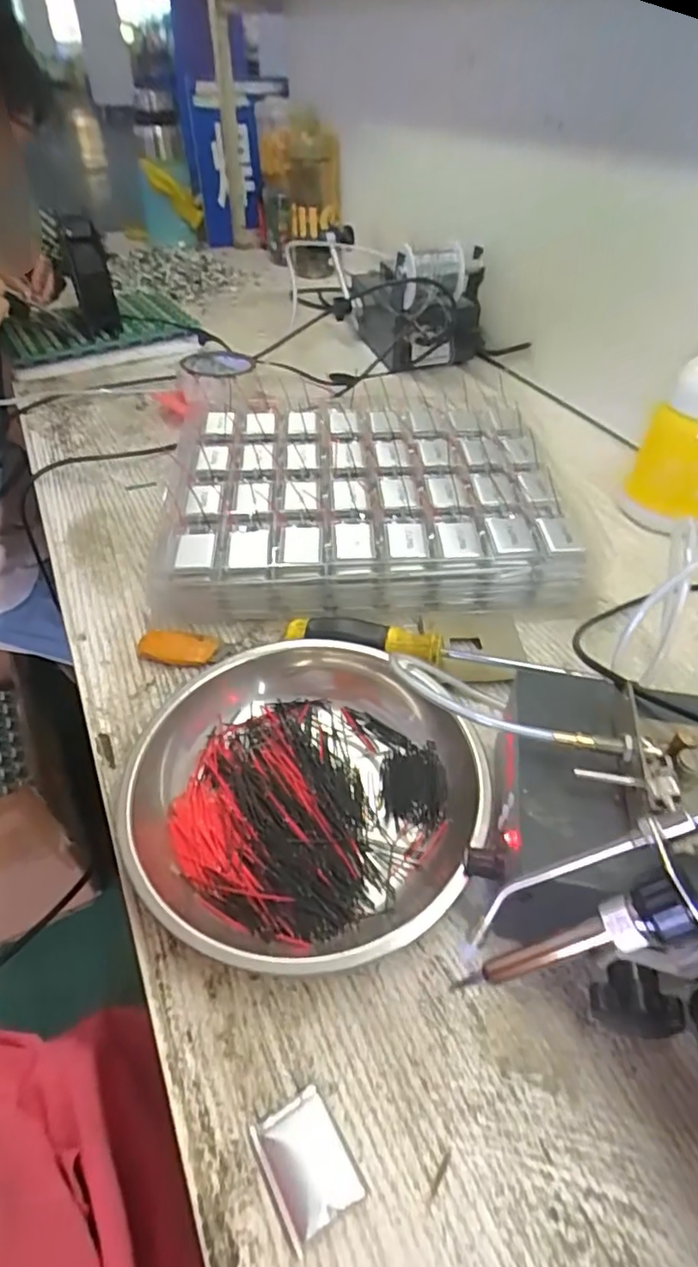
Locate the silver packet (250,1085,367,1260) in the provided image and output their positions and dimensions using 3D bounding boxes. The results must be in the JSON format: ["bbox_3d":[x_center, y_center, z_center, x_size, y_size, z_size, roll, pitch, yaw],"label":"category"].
[{"bbox_3d":[-0.017,0.202,0.227,0.029,0.007,0.039,-24,50,-22],"label":"silver packet"}]

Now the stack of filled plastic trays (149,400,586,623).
[{"bbox_3d":[0.006,-0.119,0.510,0.313,0.060,0.264,-4,46,-5],"label":"stack of filled plastic trays"}]

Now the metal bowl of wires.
[{"bbox_3d":[-0.025,0.083,0.319,0.180,0.045,0.176,0,45,0],"label":"metal bowl of wires"}]

